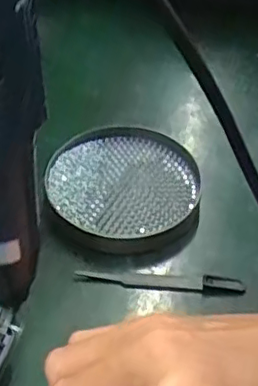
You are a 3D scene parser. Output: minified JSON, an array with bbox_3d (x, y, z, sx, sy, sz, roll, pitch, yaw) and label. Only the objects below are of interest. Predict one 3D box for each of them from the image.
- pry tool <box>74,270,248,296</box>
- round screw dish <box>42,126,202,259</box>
[{"bbox_3d":[0.020,0.057,0.413,0.110,0.009,0.015,3,45,8],"label":"pry tool"},{"bbox_3d":[-0.003,-0.002,0.459,0.108,0.029,0.111,-3,45,3],"label":"round screw dish"}]

